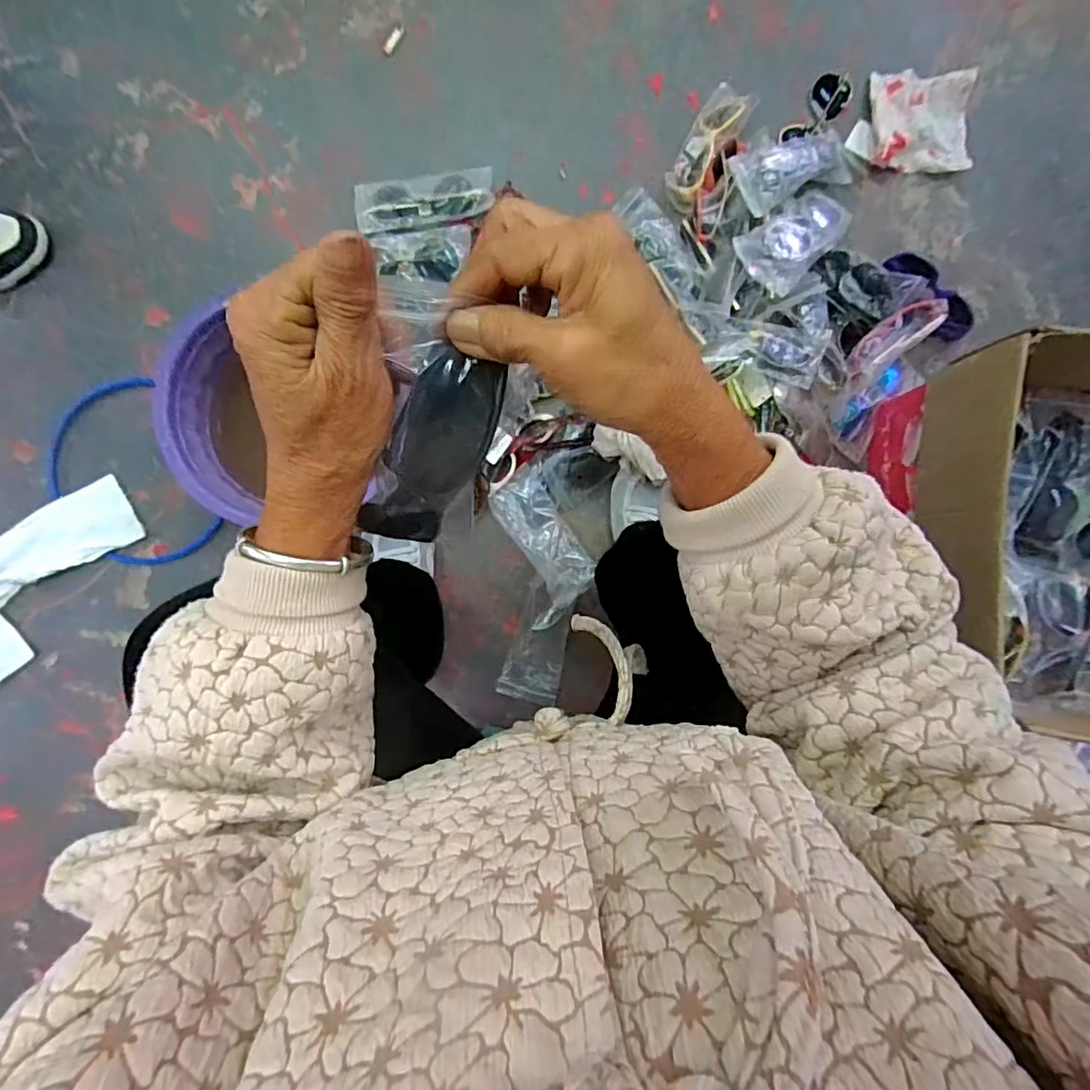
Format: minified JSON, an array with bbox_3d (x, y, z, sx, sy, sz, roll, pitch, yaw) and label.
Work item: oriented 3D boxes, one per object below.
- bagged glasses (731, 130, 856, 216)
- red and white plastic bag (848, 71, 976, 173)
[{"bbox_3d":[0.335,-0.505,0.744,0.182,0.028,0.083,-26,88,-13],"label":"bagged glasses"},{"bbox_3d":[0.506,-0.583,0.759,0.149,0.032,0.132,5,88,1],"label":"red and white plastic bag"}]

